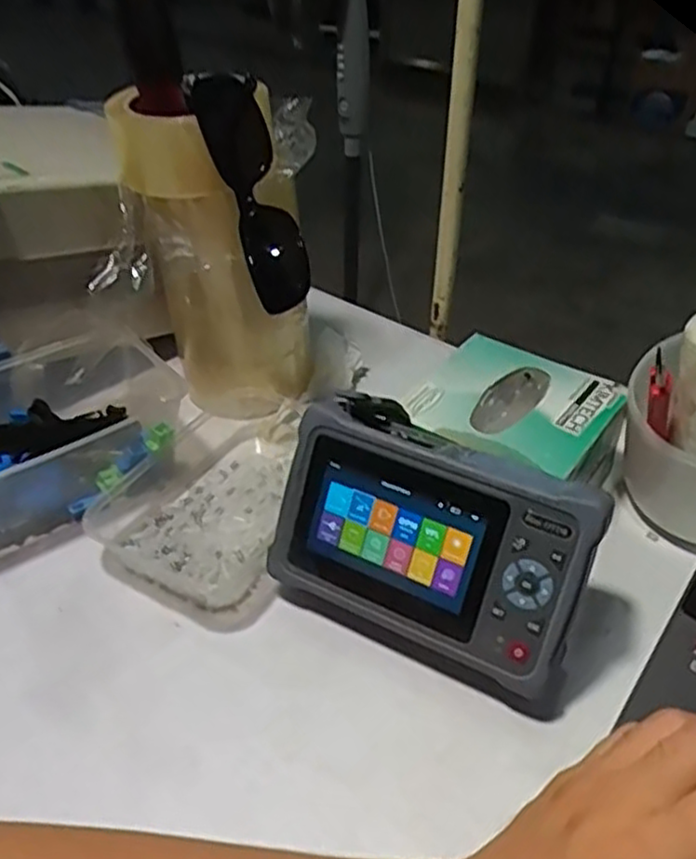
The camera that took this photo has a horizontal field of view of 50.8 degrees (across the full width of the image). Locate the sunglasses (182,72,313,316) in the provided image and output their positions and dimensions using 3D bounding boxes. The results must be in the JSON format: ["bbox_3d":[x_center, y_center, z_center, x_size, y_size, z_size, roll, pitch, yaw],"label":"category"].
[{"bbox_3d":[-0.055,-0.146,0.455,0.050,0.141,0.030,-28,18,-30],"label":"sunglasses"}]

